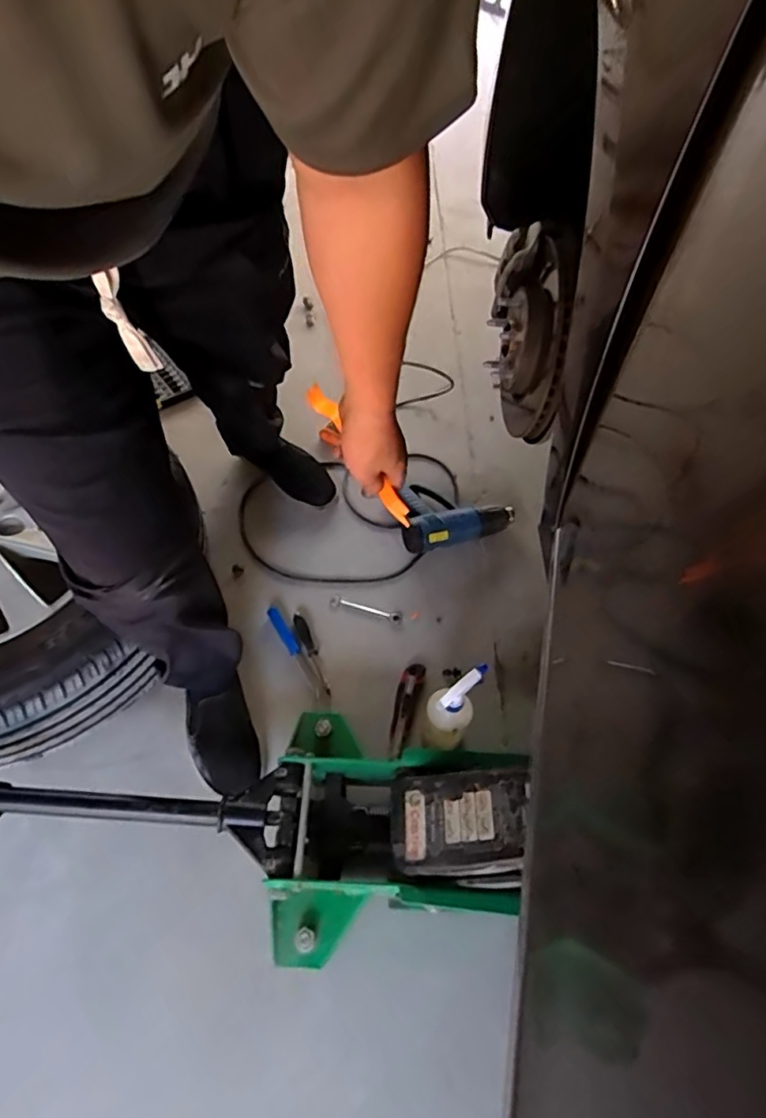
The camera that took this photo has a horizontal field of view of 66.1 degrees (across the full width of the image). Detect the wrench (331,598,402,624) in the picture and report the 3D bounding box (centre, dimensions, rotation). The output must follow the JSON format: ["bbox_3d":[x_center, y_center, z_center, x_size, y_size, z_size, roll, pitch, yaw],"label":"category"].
[{"bbox_3d":[-0.033,0.101,1.153,0.142,0.006,0.023,14,58,12],"label":"wrench"}]

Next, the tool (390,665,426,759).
[{"bbox_3d":[0.037,0.264,1.038,0.037,0.017,0.167,14,58,12],"label":"tool"}]

